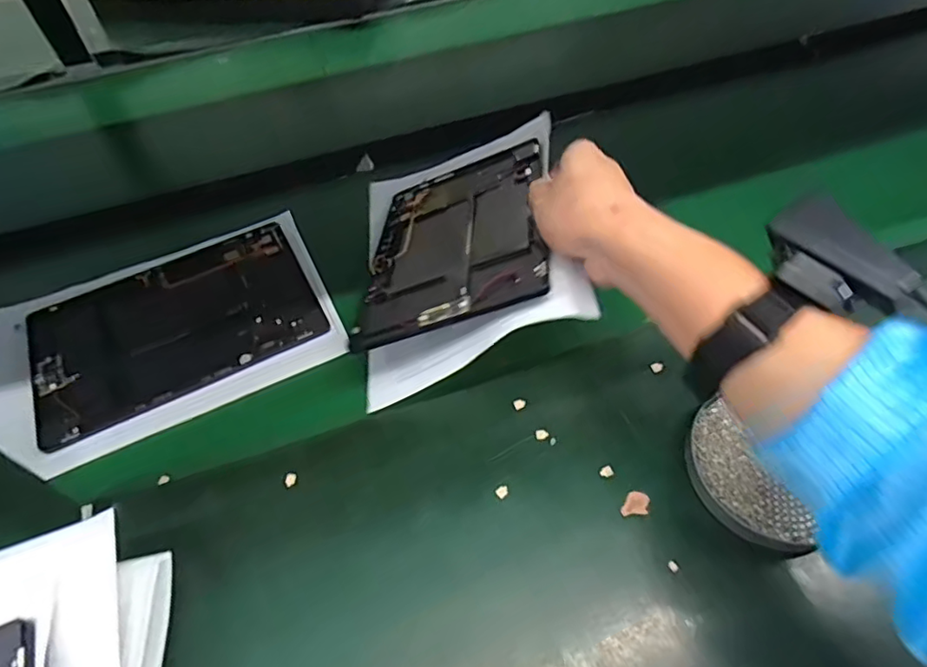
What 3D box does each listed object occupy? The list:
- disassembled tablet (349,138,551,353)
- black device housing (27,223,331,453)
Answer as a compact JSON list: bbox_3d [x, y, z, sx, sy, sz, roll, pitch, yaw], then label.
[{"bbox_3d":[-0.007,-0.086,0.493,0.154,0.005,0.238,-16,37,19],"label":"disassembled tablet"},{"bbox_3d":[-0.248,-0.010,0.505,0.228,0.007,0.157,-23,54,-16],"label":"black device housing"}]

